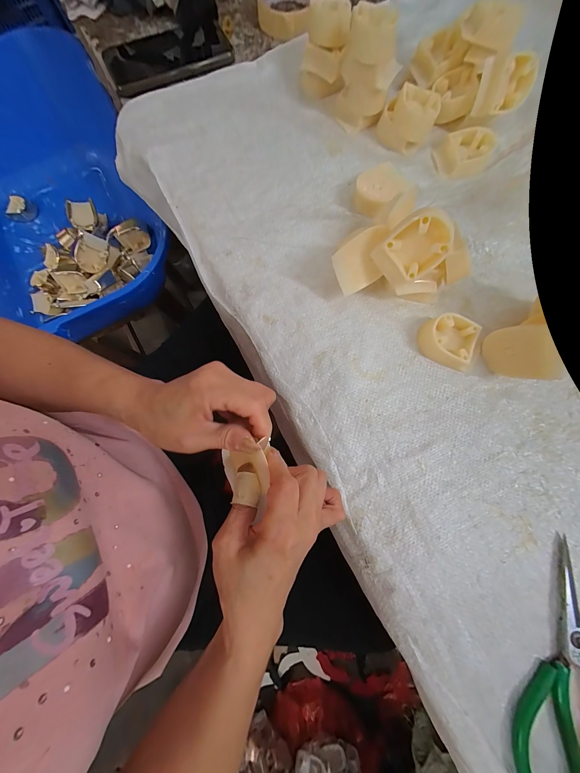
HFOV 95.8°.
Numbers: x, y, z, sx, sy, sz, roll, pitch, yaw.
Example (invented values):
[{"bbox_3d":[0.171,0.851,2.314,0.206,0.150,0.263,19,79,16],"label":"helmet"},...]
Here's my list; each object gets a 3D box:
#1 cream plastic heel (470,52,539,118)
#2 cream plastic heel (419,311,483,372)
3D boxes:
[{"bbox_3d":[0.244,-0.348,0.307,0.057,0.047,0.032,-7,37,-9],"label":"cream plastic heel"},{"bbox_3d":[0.162,-0.048,0.269,0.055,0.022,0.047,20,78,4],"label":"cream plastic heel"}]

